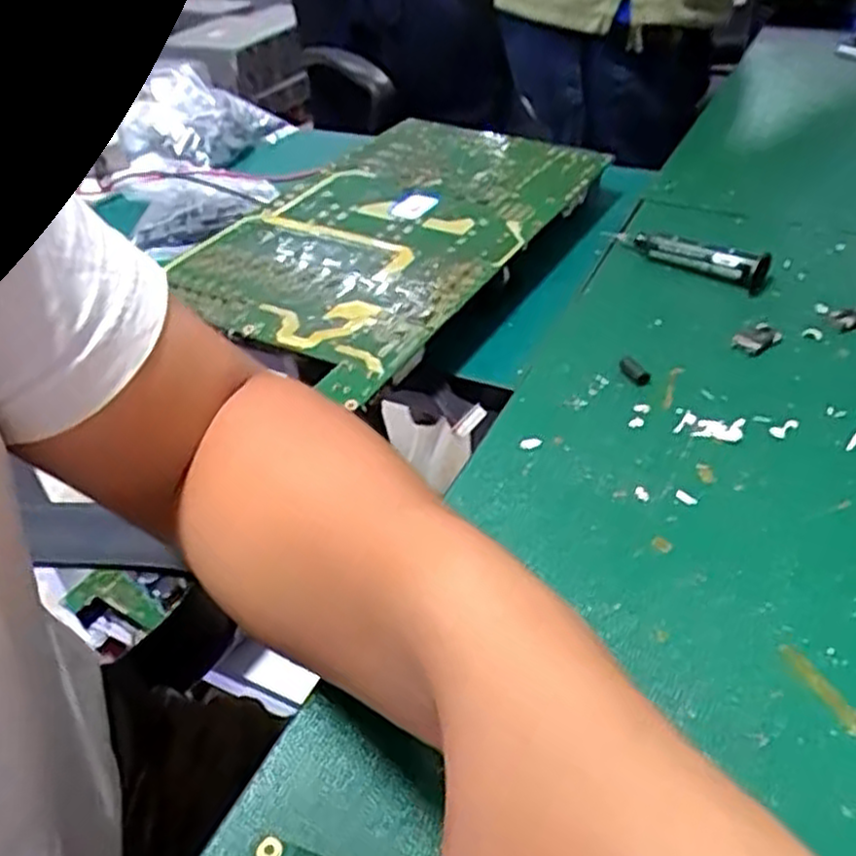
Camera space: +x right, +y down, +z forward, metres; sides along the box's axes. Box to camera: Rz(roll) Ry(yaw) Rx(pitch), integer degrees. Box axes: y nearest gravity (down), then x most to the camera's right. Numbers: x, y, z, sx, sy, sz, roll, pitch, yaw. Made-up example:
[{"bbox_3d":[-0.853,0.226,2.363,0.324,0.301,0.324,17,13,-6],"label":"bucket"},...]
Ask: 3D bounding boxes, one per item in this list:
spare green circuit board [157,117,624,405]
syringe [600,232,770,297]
[{"bbox_3d":[-0.026,-0.144,0.538,0.193,0.010,0.338,21,47,24],"label":"spare green circuit board"},{"bbox_3d":[0.175,-0.122,0.532,0.114,0.026,0.026,26,48,32],"label":"syringe"}]

